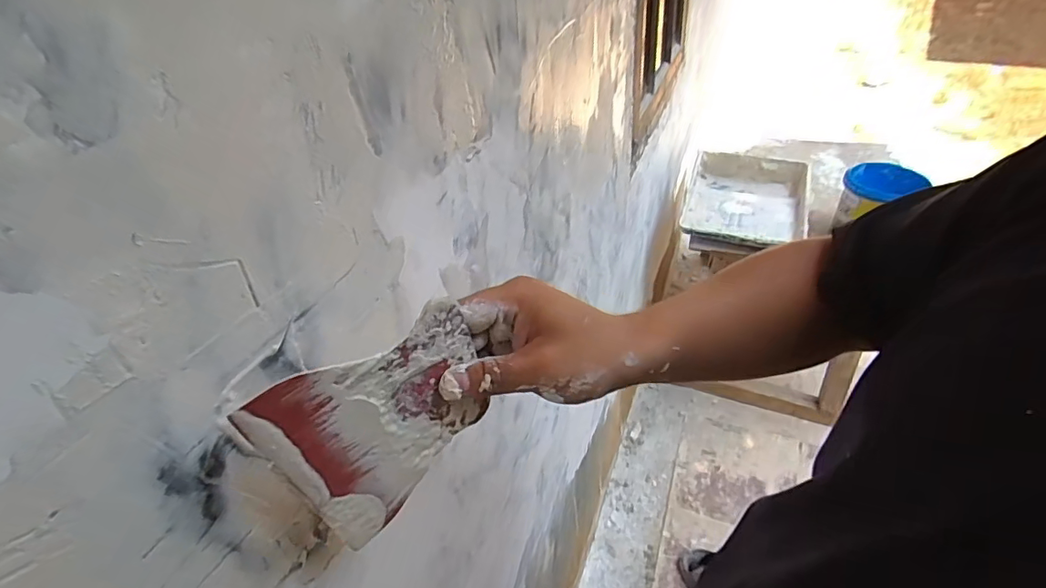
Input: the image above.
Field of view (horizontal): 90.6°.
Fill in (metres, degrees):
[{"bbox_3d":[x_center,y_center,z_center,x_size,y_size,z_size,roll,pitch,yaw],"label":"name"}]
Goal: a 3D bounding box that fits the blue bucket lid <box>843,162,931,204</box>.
[{"bbox_3d":[0.826,-0.257,1.180,0.149,0.029,0.175,-4,40,5],"label":"blue bucket lid"}]

